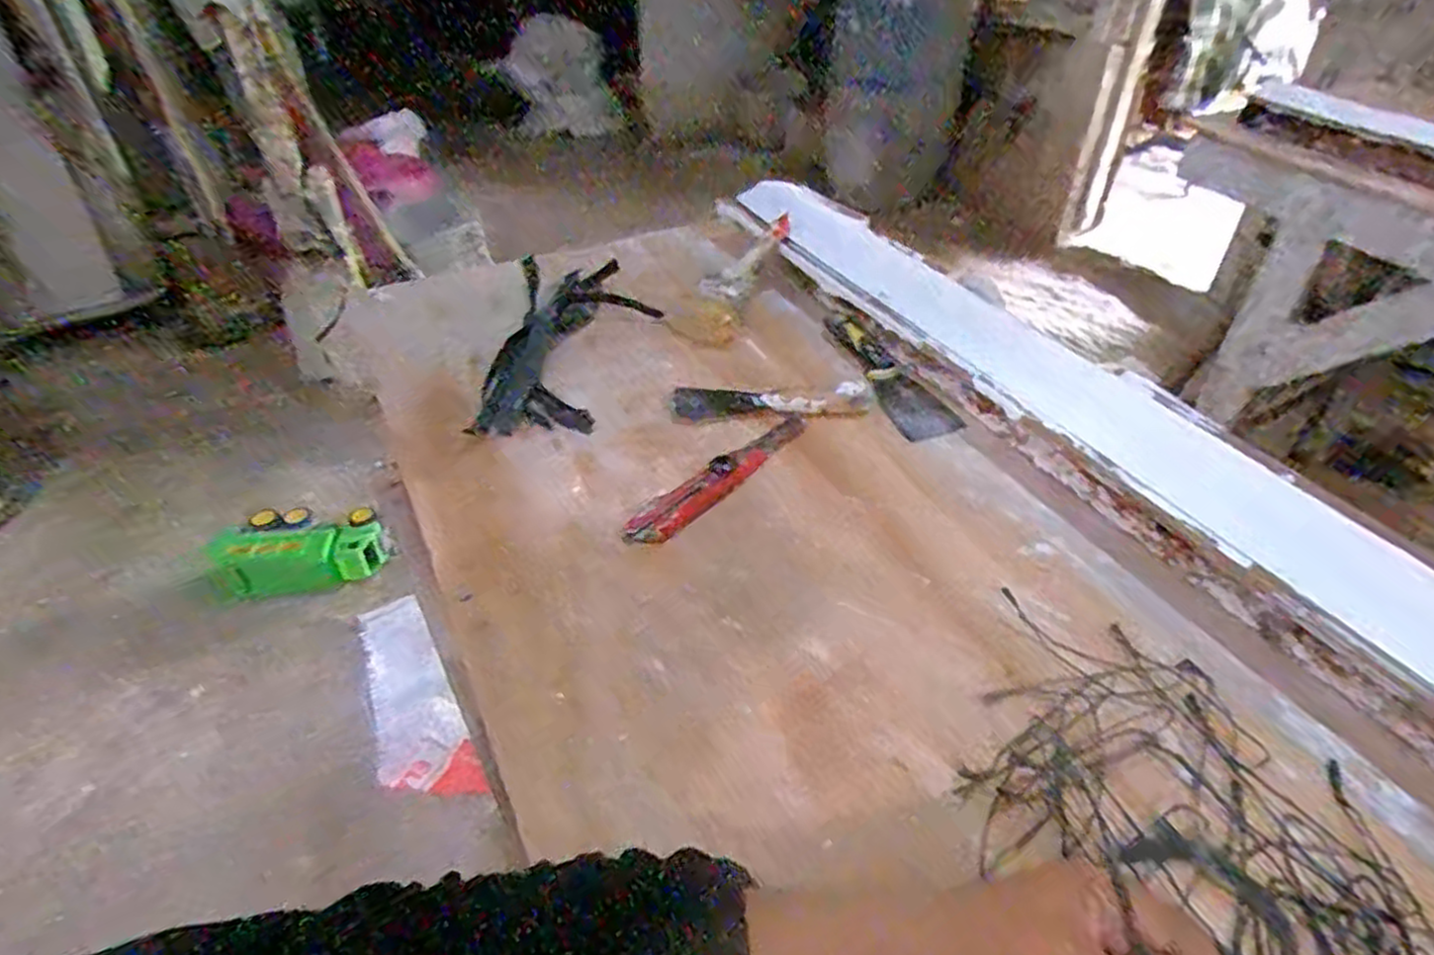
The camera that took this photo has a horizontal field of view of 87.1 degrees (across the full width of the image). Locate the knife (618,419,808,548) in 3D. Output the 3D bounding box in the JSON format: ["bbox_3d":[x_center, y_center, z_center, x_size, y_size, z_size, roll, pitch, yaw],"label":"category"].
[{"bbox_3d":[0.005,0.000,0.602,0.035,0.008,0.191,33,51,33],"label":"knife"}]

